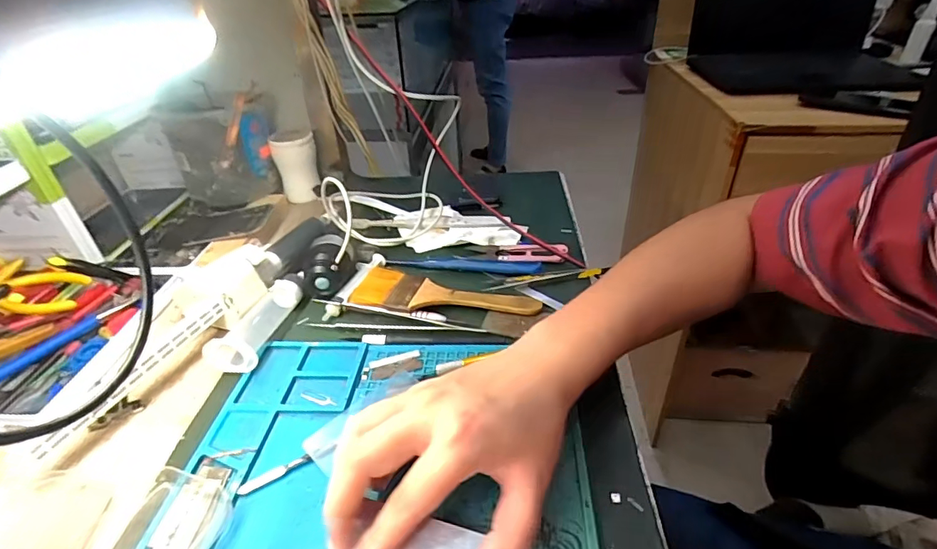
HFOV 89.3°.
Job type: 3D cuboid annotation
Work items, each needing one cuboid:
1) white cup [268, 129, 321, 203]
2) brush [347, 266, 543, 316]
[{"bbox_3d":[-0.221,-0.142,0.615,0.053,0.080,0.051,-14,37,-16],"label":"white cup"},{"bbox_3d":[-0.022,0.021,0.418,0.162,0.014,0.061,9,37,16],"label":"brush"}]

